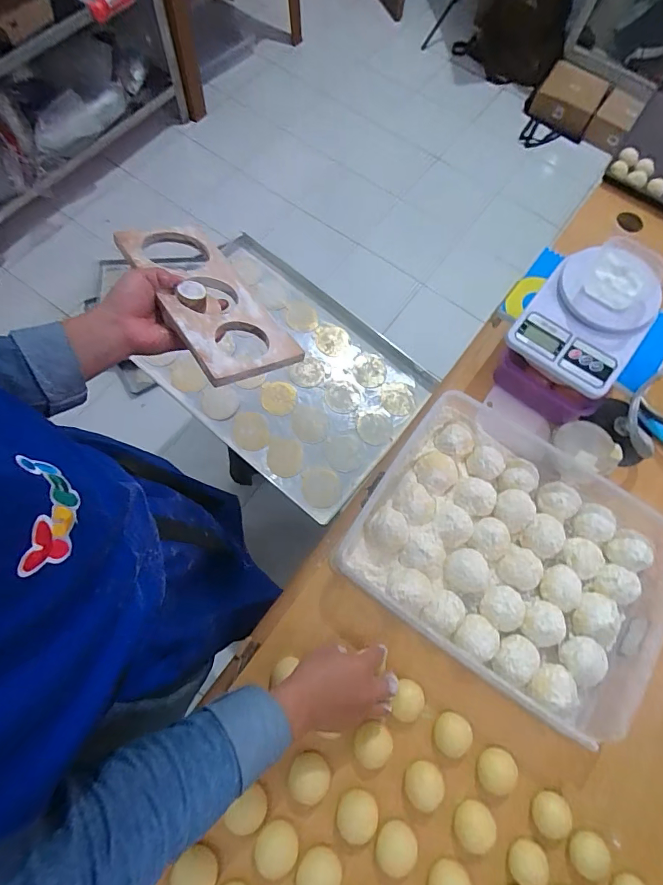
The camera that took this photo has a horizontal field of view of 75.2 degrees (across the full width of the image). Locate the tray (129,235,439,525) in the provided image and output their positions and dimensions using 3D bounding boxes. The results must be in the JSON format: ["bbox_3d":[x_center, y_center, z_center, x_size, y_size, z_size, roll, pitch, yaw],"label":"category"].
[{"bbox_3d":[-0.112,-0.161,0.965,0.596,0.061,0.418,39,75,6],"label":"tray"}]

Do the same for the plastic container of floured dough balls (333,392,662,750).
[{"bbox_3d":[0.230,0.138,0.551,0.375,0.054,0.301,32,72,8],"label":"plastic container of floured dough balls"}]

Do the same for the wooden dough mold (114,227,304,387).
[{"bbox_3d":[-0.144,-0.170,0.501,0.120,0.016,0.257,-25,67,-34],"label":"wooden dough mold"}]

